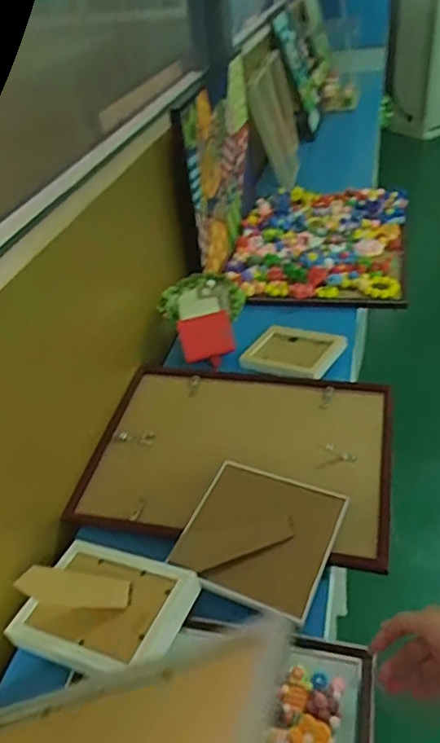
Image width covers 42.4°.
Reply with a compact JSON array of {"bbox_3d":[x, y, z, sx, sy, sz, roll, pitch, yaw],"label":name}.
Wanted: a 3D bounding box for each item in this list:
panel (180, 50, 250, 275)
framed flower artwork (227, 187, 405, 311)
[{"bbox_3d":[-0.006,-0.478,1.312,0.054,0.366,0.509,3,41,18],"label":"panel"},{"bbox_3d":[0.223,-0.305,1.285,0.370,0.053,0.486,5,40,14],"label":"framed flower artwork"}]

